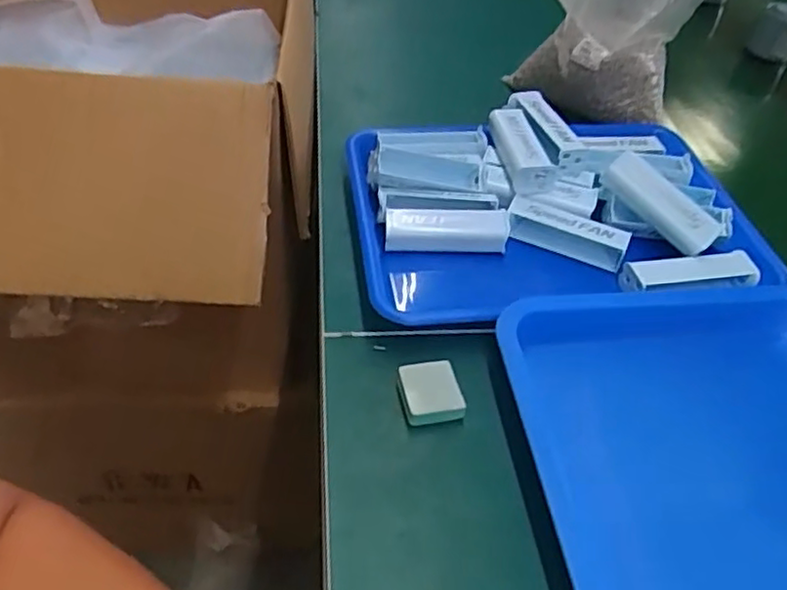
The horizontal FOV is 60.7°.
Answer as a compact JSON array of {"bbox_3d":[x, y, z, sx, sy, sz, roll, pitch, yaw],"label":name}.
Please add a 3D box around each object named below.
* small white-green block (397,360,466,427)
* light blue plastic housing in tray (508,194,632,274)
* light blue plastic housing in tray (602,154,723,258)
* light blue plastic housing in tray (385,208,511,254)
[{"bbox_3d":[0.024,0.064,0.448,0.038,0.012,0.042,-3,46,-10],"label":"small white-green block"},{"bbox_3d":[0.144,-0.052,0.561,0.098,0.025,0.030,22,47,14],"label":"light blue plastic housing in tray"},{"bbox_3d":[0.218,-0.075,0.550,0.099,0.029,0.024,43,53,10],"label":"light blue plastic housing in tray"},{"bbox_3d":[0.044,-0.054,0.558,0.100,0.022,0.034,4,45,-3],"label":"light blue plastic housing in tray"}]

